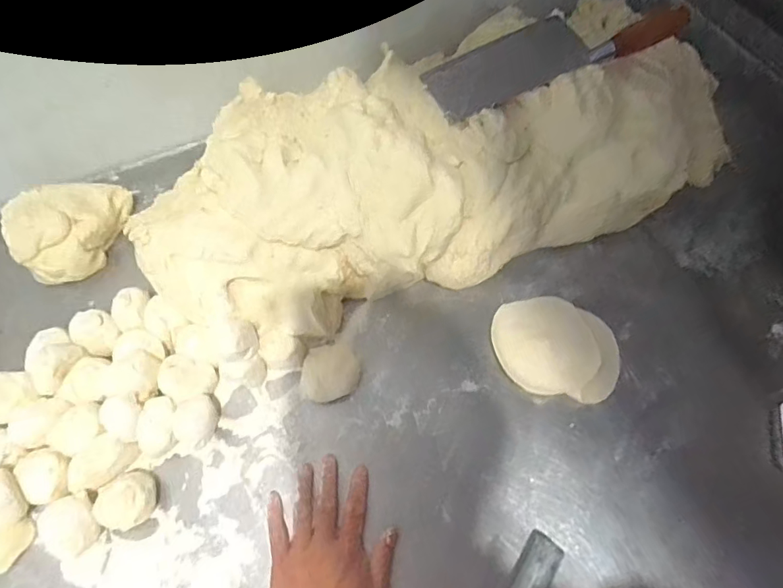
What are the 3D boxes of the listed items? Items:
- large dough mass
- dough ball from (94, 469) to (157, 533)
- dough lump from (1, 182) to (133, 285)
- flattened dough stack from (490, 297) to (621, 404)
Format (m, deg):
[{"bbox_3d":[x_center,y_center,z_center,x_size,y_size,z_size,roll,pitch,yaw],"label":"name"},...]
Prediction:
[{"bbox_3d":[0.066,-0.162,0.556,0.692,0.154,0.273,-19,66,-10],"label":"large dough mass"},{"bbox_3d":[-0.248,0.192,0.435,0.047,0.036,0.051,1,63,-2],"label":"dough ball"},{"bbox_3d":[-0.380,-0.080,0.544,0.094,0.066,0.129,16,64,5],"label":"dough lump"},{"bbox_3d":[0.185,0.060,0.525,0.140,0.017,0.110,13,63,4],"label":"flattened dough stack"}]

